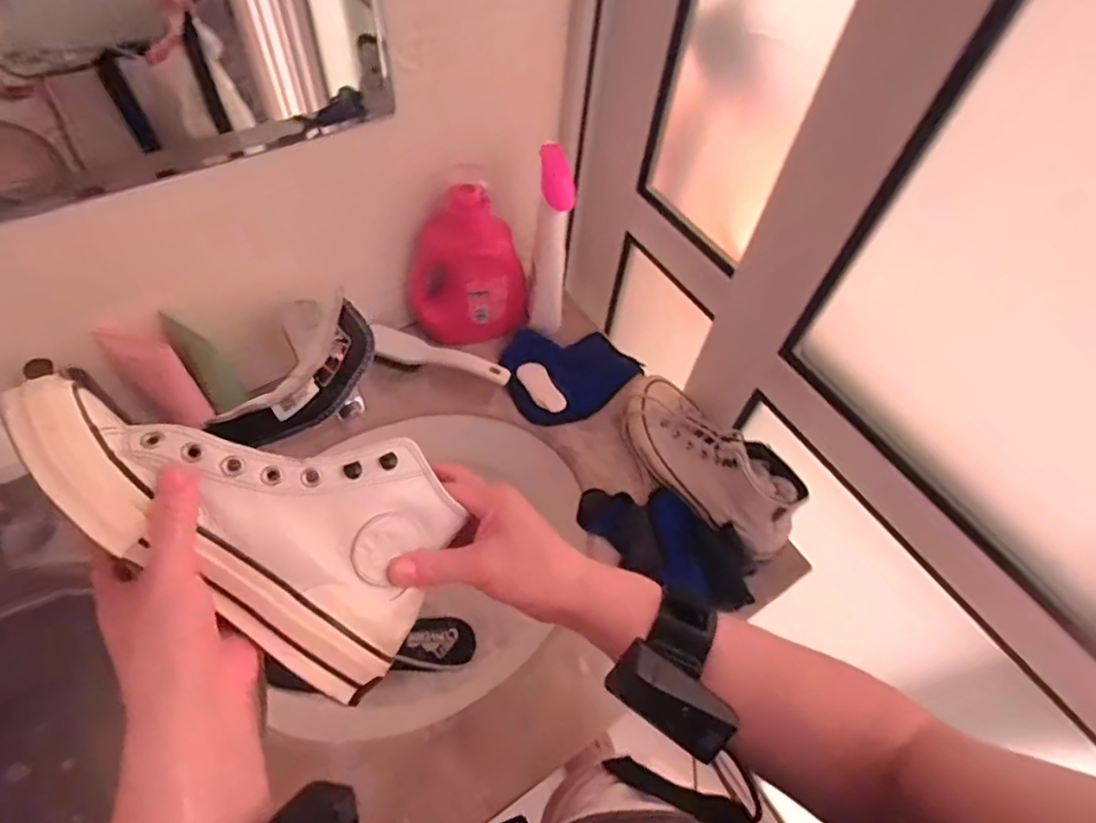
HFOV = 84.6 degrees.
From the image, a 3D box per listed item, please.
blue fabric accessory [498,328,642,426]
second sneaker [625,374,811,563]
[{"bbox_3d":[0.039,-0.053,0.802,0.185,0.033,0.135,-11,58,-11],"label":"blue fabric accessory"},{"bbox_3d":[0.181,0.047,0.686,0.089,0.094,0.235,-27,47,-20],"label":"second sneaker"}]

